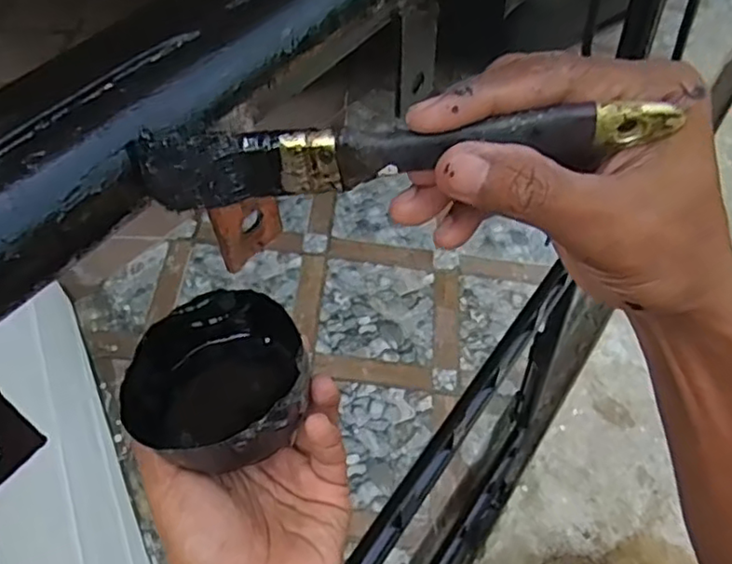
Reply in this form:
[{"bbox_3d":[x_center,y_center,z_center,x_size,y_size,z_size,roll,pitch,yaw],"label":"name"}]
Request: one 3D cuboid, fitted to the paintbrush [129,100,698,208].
[{"bbox_3d":[0.009,-0.043,0.207,0.168,0.026,0.008,-4,49,6],"label":"paintbrush"}]

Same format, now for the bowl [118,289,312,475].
[{"bbox_3d":[-0.072,0.054,0.307,0.088,0.048,0.086,-2,49,2],"label":"bowl"}]

